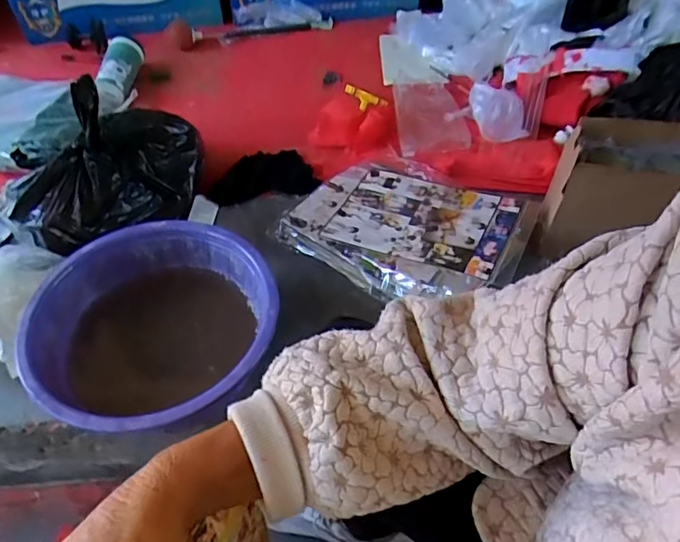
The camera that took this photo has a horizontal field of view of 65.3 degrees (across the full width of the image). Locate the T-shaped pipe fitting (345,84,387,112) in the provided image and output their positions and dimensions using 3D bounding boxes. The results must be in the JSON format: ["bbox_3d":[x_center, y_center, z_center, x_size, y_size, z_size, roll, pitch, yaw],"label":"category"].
[{"bbox_3d":[0.052,-0.334,1.024,0.086,0.041,0.024,17,54,15],"label":"T-shaped pipe fitting"}]

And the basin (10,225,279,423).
[{"bbox_3d":[-0.220,0.080,0.664,0.280,0.125,0.274,0,49,0],"label":"basin"}]

